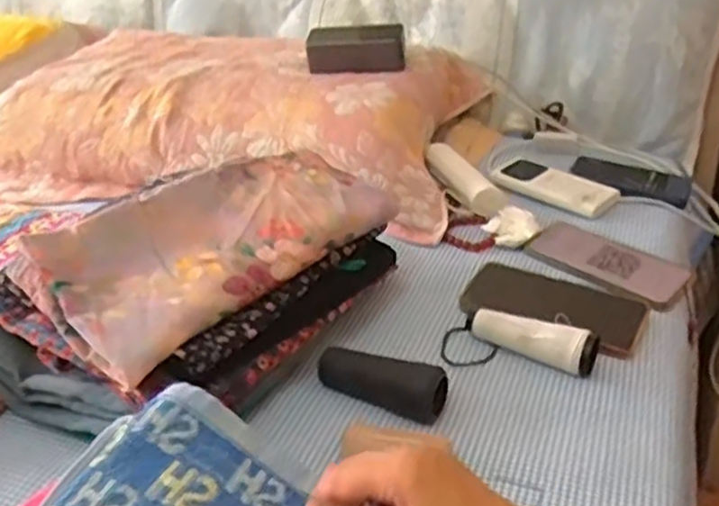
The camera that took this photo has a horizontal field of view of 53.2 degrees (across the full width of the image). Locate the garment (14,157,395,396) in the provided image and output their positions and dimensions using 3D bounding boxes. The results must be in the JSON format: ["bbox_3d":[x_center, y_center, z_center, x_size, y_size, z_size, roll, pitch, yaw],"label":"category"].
[{"bbox_3d":[-0.117,-0.016,0.618,0.151,0.057,0.304,21,37,34],"label":"garment"}]

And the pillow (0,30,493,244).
[{"bbox_3d":[-0.197,-0.181,0.989,0.684,0.150,0.360,9,31,11],"label":"pillow"}]

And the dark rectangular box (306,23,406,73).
[{"bbox_3d":[-0.005,-0.278,0.978,0.132,0.053,0.063,0,30,2],"label":"dark rectangular box"}]

